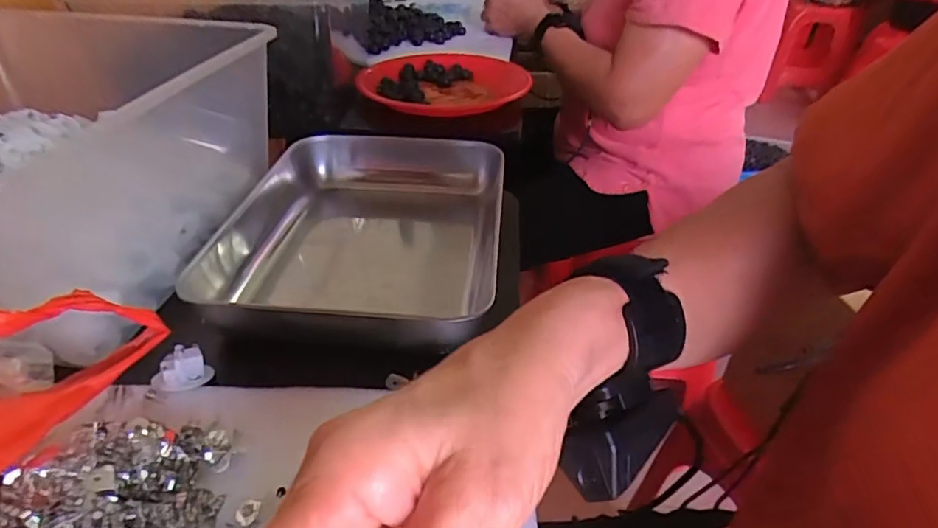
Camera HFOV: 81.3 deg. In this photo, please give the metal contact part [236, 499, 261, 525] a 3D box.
[{"bbox_3d":[-0.103,0.115,0.254,0.009,0.004,0.012,7,36,8],"label":"metal contact part"}]

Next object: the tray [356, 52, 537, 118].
[{"bbox_3d":[-0.035,-0.246,0.743,0.214,0.040,0.214,1,36,0],"label":"tray"}]

